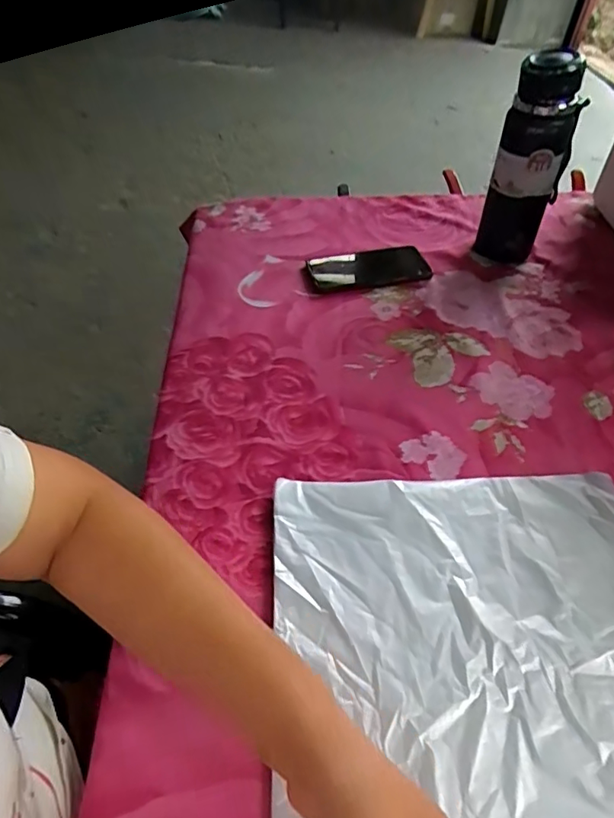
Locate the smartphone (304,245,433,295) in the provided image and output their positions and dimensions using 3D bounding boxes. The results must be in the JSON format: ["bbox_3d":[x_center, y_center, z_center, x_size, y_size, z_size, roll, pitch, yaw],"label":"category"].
[{"bbox_3d":[0.084,-0.197,0.733,0.170,0.011,0.086,-7,47,-6],"label":"smartphone"}]

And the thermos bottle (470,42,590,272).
[{"bbox_3d":[0.281,-0.304,0.669,0.082,0.239,0.061,19,50,17],"label":"thermos bottle"}]

